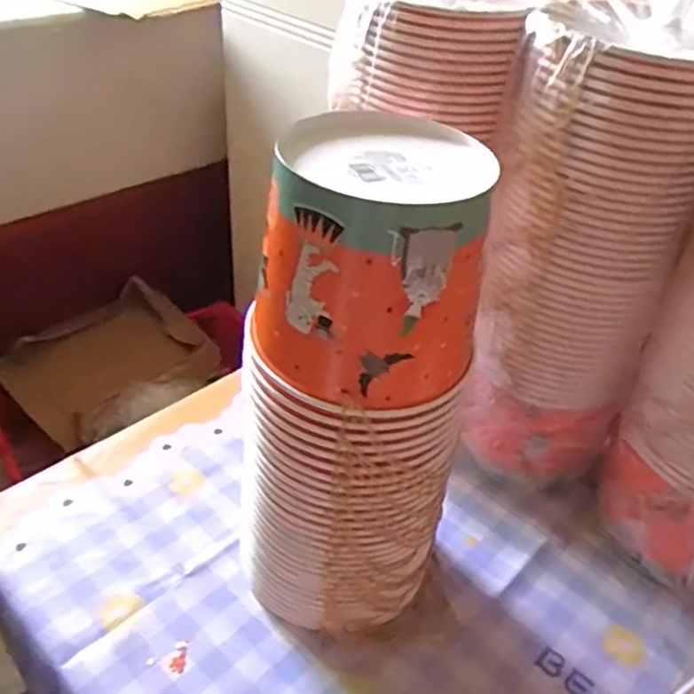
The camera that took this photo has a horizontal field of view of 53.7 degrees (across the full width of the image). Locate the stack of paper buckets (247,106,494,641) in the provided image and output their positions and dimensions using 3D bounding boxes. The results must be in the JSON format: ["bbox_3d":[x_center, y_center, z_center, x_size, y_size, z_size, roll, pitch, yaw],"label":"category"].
[{"bbox_3d":[0.002,0.050,0.500,0.142,0.384,0.121,0,39,-6],"label":"stack of paper buckets"}]

